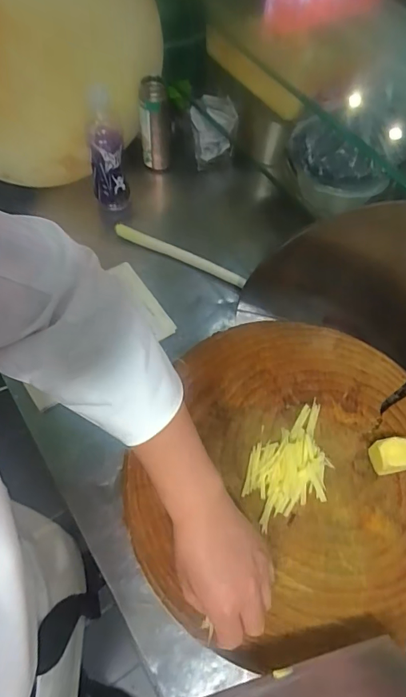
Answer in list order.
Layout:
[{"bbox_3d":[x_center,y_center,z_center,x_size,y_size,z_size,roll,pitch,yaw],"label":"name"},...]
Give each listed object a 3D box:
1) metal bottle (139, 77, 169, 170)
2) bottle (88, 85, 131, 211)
[{"bbox_3d":[-0.096,-0.439,0.896,0.057,0.176,0.055,-3,61,-5],"label":"metal bottle"},{"bbox_3d":[-0.178,-0.360,0.822,0.064,0.216,0.063,-8,61,-8],"label":"bottle"}]

